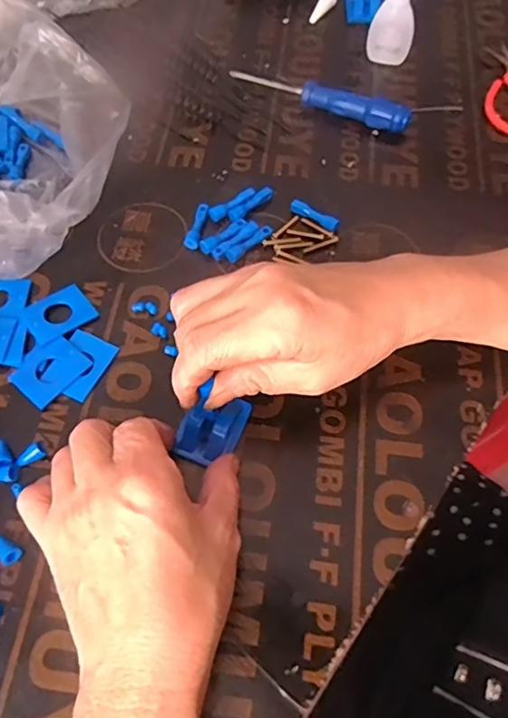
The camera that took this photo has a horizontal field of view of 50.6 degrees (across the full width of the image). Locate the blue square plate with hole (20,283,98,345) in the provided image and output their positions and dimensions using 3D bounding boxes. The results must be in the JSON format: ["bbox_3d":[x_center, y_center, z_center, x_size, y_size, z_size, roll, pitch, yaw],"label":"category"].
[{"bbox_3d":[-0.128,-0.030,0.350,0.040,0.004,0.033,-33,67,-16],"label":"blue square plate with hole"}]

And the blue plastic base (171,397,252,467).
[{"bbox_3d":[-0.025,0.039,0.309,0.035,0.010,0.040,21,65,11],"label":"blue plastic base"}]

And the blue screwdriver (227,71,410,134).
[{"bbox_3d":[0.052,-0.214,0.436,0.150,0.020,0.017,22,65,11],"label":"blue screwdriver"}]

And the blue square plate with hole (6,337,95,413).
[{"bbox_3d":[-0.127,0.006,0.332,0.035,0.004,0.042,37,69,17],"label":"blue square plate with hole"}]

